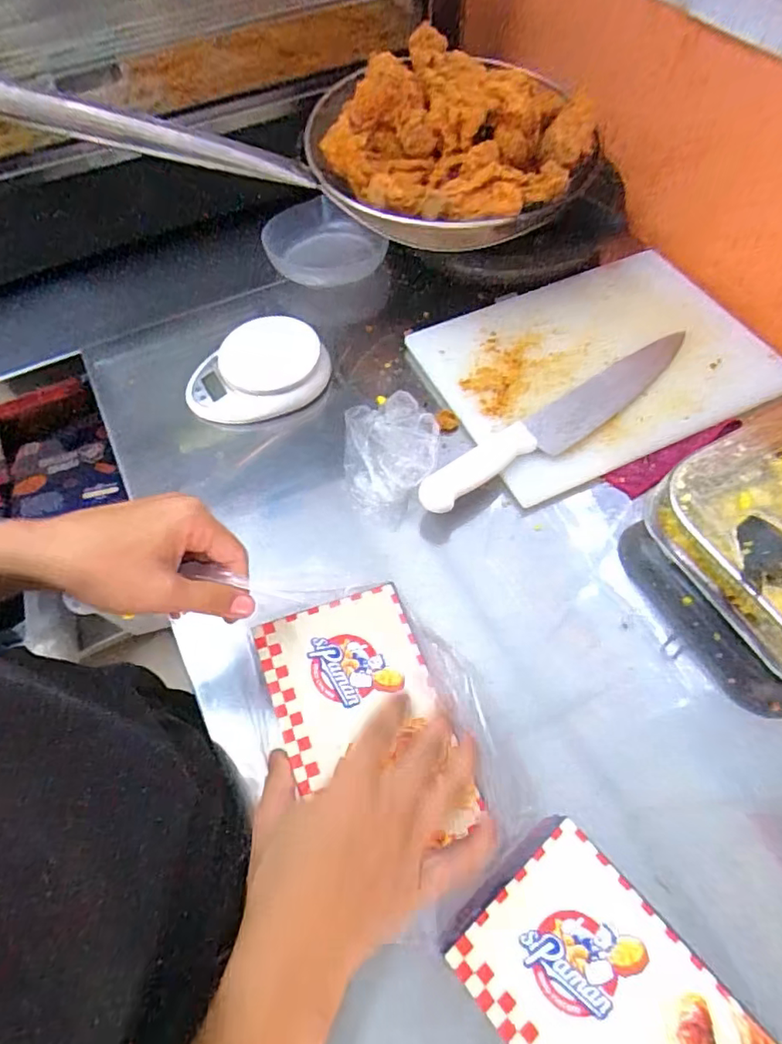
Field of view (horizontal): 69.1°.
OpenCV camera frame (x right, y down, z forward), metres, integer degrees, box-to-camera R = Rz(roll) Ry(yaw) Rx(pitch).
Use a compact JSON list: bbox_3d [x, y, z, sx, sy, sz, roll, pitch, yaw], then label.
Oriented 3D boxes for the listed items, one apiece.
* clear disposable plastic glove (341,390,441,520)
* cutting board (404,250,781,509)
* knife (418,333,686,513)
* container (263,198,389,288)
[{"bbox_3d":[-0.001,-0.071,0.559,0.089,0.062,0.104,1,60,2],"label":"clear disposable plastic glove"},{"bbox_3d":[0.223,-0.173,0.616,0.338,0.025,0.253,-23,62,-11],"label":"cutting board"},{"bbox_3d":[0.170,-0.105,0.556,0.338,0.020,0.053,-29,63,-14],"label":"knife"},{"bbox_3d":[-0.086,-0.361,0.735,0.160,0.057,0.112,7,60,6],"label":"container"}]

